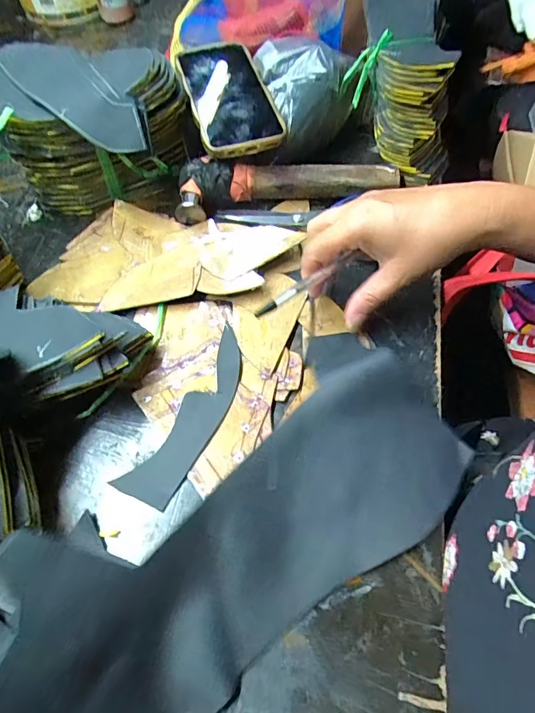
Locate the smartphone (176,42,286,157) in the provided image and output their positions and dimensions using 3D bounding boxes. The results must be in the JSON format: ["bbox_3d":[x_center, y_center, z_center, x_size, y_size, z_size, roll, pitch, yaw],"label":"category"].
[{"bbox_3d":[-0.040,-0.272,0.457,0.082,0.016,0.171,-15,65,-9],"label":"smartphone"}]

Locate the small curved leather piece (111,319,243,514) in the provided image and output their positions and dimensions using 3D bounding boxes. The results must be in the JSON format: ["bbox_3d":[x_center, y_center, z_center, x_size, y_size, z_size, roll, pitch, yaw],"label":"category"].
[{"bbox_3d":[-0.056,0.045,0.343,0.042,0.005,0.147,27,69,16],"label":"small curved leather piece"}]

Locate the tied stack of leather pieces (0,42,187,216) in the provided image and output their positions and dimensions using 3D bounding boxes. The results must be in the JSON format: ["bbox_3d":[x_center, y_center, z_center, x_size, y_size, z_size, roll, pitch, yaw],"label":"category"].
[{"bbox_3d":[-0.183,-0.228,0.442,0.177,0.095,0.129,11,62,9],"label":"tied stack of leather pieces"}]

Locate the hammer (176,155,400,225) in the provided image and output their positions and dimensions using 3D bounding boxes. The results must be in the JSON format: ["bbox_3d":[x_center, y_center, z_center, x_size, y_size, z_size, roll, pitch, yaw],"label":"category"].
[{"bbox_3d":[0.020,-0.175,0.438,0.218,0.030,0.058,-4,61,1],"label":"hammer"}]

